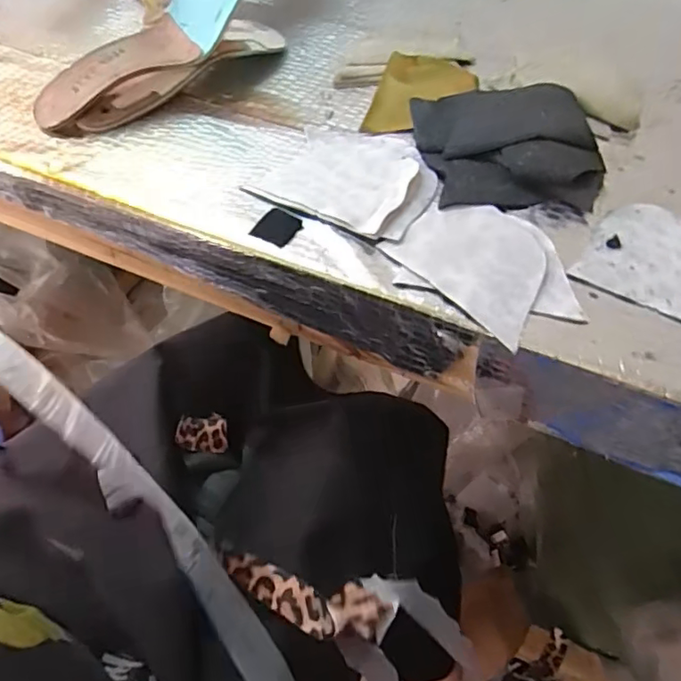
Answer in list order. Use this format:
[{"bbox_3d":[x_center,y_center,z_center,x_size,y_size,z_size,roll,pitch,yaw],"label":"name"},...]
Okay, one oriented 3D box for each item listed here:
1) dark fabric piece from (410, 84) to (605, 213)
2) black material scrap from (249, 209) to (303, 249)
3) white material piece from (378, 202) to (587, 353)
[{"bbox_3d":[0.132,-0.162,0.452,0.138,0.019,0.141,-1,55,2],"label":"dark fabric piece"},{"bbox_3d":[-0.046,-0.082,0.416,0.030,0.004,0.031,25,59,19],"label":"black material scrap"},{"bbox_3d":[0.104,-0.053,0.386,0.093,0.004,0.124,-36,61,-21],"label":"white material piece"}]

